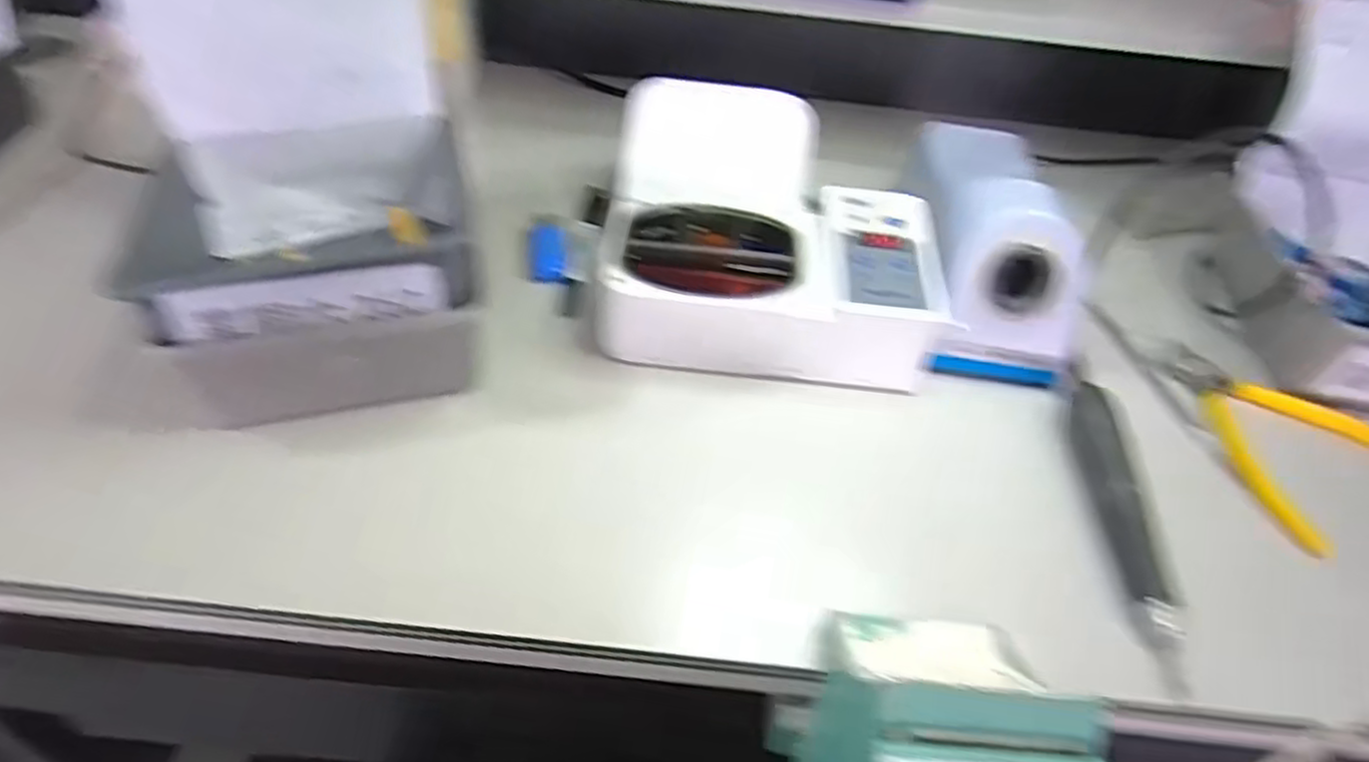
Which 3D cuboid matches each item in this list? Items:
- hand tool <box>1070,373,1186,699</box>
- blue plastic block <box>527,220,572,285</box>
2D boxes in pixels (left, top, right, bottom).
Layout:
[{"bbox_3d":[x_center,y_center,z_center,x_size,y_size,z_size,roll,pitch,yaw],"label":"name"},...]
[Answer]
[{"bbox_3d":[0.220,0.068,0.375,0.018,0.025,0.172,7,44,2],"label":"hand tool"},{"bbox_3d":[-0.091,-0.085,0.498,0.026,0.017,0.053,-3,45,-9],"label":"blue plastic block"}]

